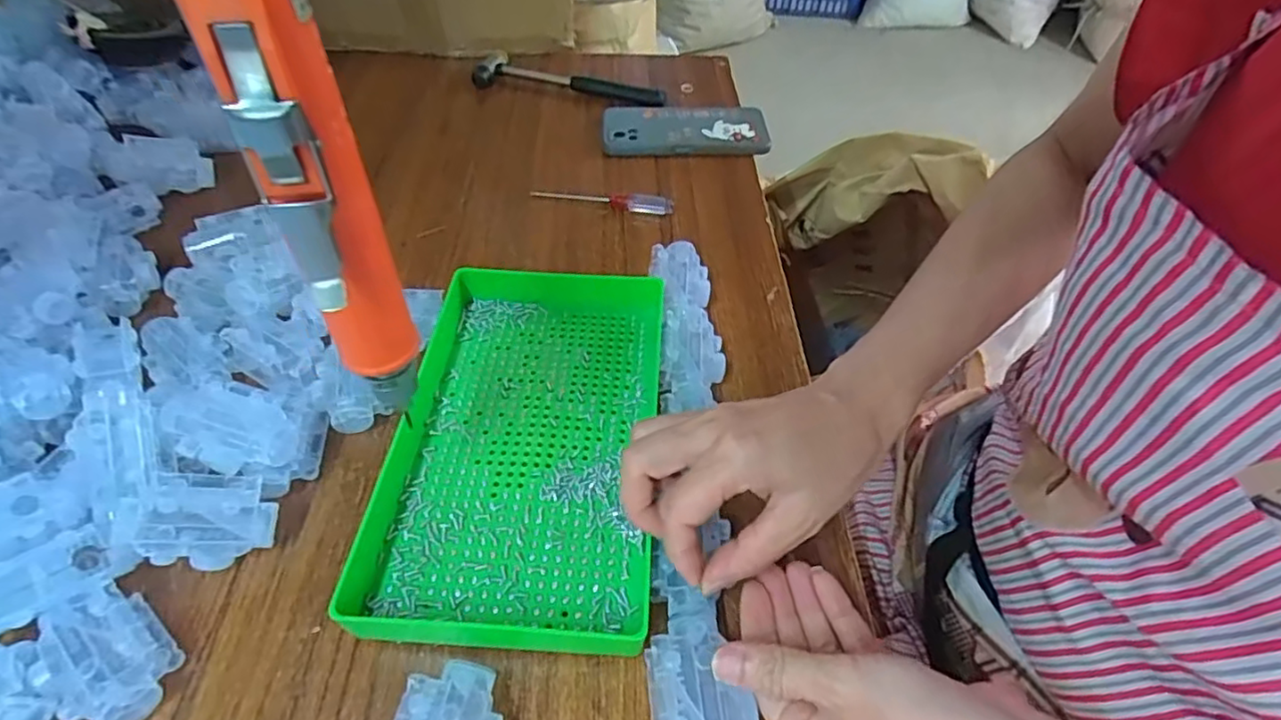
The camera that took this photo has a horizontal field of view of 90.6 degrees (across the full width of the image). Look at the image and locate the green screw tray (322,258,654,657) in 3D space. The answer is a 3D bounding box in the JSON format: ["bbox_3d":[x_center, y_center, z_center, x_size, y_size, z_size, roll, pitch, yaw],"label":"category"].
[{"bbox_3d":[-0.068,0.041,0.384,0.156,0.035,0.249,3,49,1],"label":"green screw tray"}]

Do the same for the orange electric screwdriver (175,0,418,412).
[{"bbox_3d":[-0.111,-0.055,0.221,0.031,0.189,0.029,-18,52,-17],"label":"orange electric screwdriver"}]

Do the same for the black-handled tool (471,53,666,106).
[{"bbox_3d":[-0.078,-0.302,0.696,0.214,0.026,0.051,13,50,9],"label":"black-handled tool"}]

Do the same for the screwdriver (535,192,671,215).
[{"bbox_3d":[-0.034,-0.145,0.568,0.127,0.016,0.018,9,49,5],"label":"screwdriver"}]

